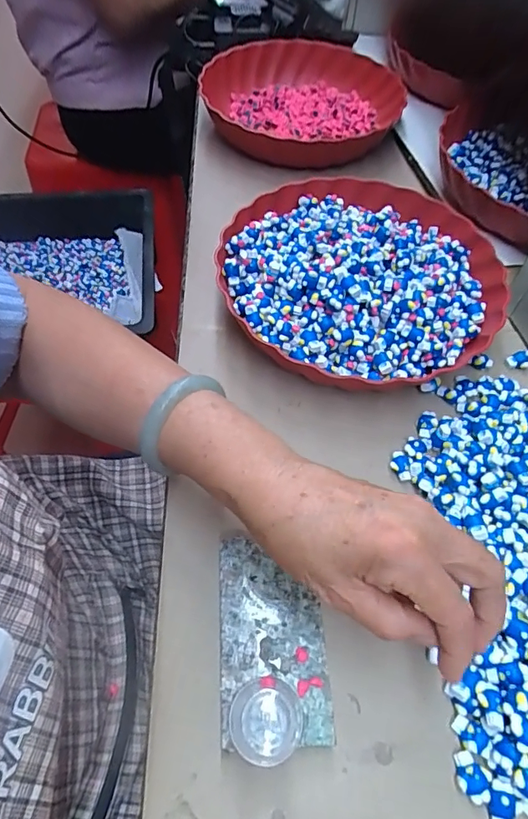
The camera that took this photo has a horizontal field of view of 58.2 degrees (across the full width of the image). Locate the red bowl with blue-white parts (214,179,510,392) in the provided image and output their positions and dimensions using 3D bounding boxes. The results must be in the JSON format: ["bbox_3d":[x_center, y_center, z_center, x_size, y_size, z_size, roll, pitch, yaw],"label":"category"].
[{"bbox_3d":[0.084,-0.120,0.422,0.242,0.055,0.241,1,58,-2],"label":"red bowl with blue-white parts"}]

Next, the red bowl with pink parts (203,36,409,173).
[{"bbox_3d":[0.049,-0.403,0.623,0.237,0.053,0.295,20,58,9],"label":"red bowl with pink parts"}]

